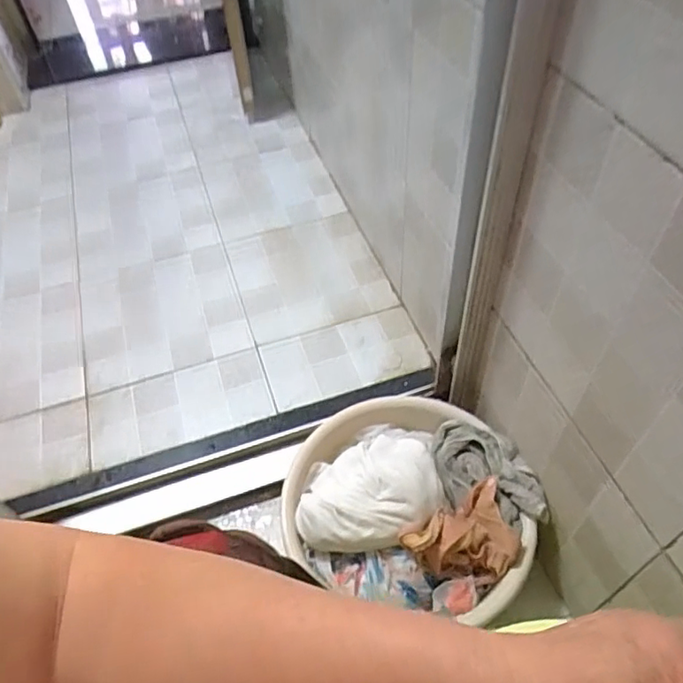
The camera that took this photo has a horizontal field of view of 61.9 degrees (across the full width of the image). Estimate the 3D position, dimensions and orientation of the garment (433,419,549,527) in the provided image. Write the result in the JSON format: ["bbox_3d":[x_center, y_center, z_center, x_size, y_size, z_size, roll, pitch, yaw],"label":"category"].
[{"bbox_3d":[0.187,0.168,0.750,0.111,0.051,0.164,-9,52,-4],"label":"garment"}]

